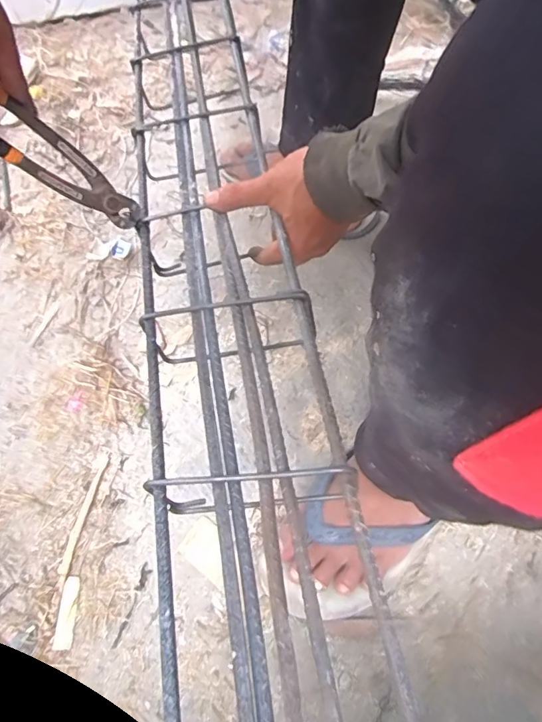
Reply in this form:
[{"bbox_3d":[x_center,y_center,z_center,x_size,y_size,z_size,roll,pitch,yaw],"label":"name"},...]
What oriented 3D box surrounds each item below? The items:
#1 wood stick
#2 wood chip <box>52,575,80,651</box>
[{"bbox_3d":[-0.199,0.161,0.514,0.011,0.006,0.122,6,59,8],"label":"wood stick"},{"bbox_3d":[-0.195,0.240,0.463,0.016,0.004,0.063,-2,59,3],"label":"wood chip"}]

